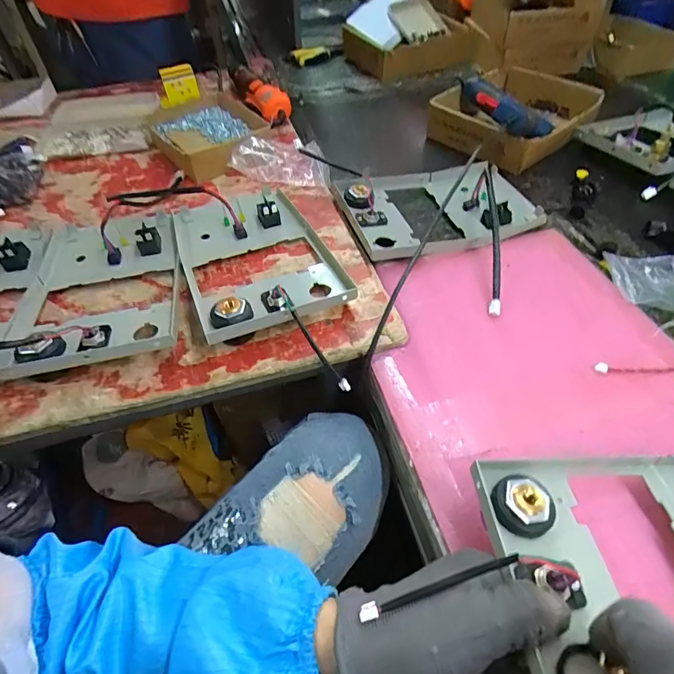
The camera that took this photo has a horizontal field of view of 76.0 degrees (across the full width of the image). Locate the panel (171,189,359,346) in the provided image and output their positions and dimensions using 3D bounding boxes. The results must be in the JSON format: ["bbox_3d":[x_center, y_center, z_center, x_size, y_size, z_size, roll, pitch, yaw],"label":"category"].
[{"bbox_3d":[-0.094,-0.101,0.480,0.153,0.046,0.249,-19,51,-13],"label":"panel"}]

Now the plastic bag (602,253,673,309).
[{"bbox_3d":[0.343,-0.059,0.445,0.114,0.014,0.070,8,51,9],"label":"plastic bag"}]

